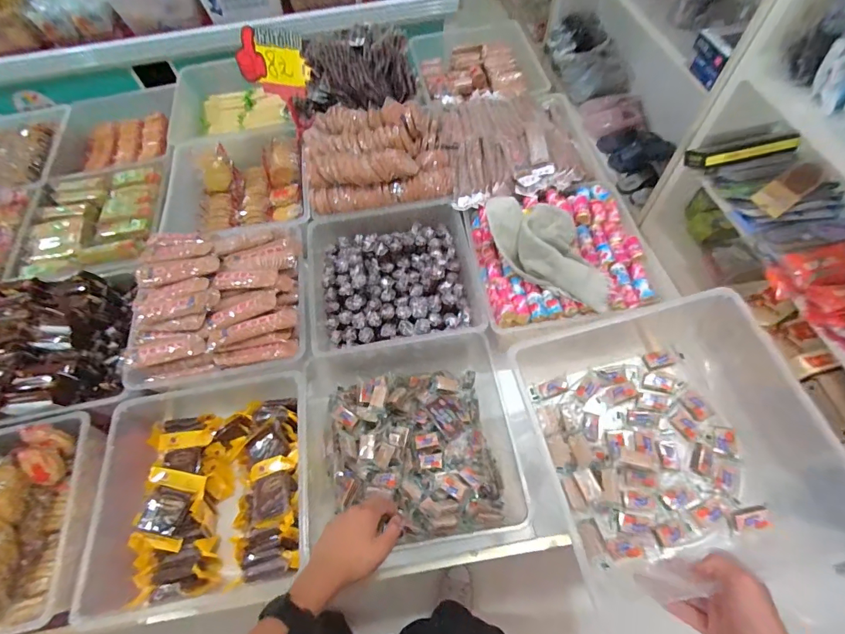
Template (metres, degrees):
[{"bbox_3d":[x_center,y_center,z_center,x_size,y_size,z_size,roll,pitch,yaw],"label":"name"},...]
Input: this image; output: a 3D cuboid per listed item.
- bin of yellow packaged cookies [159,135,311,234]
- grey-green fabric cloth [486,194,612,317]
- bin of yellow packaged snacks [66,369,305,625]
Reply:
[{"bbox_3d":[-0.389,-0.275,0.892,0.290,0.113,0.275,-8,61,-1],"label":"bin of yellow packaged cookies"},{"bbox_3d":[0.213,-0.116,0.680,0.113,0.062,0.247,-42,67,-18],"label":"grey-green fabric cloth"},{"bbox_3d":[-0.317,0.259,0.658,0.300,0.135,0.313,-10,61,-2],"label":"bin of yellow packaged snacks"}]

